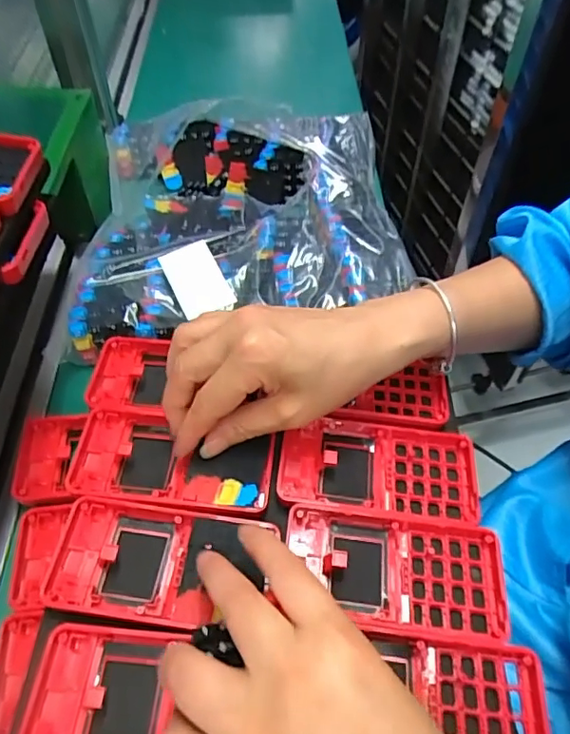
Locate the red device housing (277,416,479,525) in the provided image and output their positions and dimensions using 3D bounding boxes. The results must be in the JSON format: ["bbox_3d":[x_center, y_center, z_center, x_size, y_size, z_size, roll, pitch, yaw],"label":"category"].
[{"bbox_3d":[0.059,0.064,0.341,0.120,0.012,0.063,6,53,4],"label":"red device housing"}]

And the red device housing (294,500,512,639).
[{"bbox_3d":[0.062,0.116,0.305,0.121,0.014,0.059,6,53,4],"label":"red device housing"}]

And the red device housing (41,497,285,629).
[{"bbox_3d":[-0.073,0.111,0.304,0.113,0.016,0.061,6,53,5],"label":"red device housing"}]

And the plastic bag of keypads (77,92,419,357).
[{"bbox_3d":[-0.044,-0.154,0.521,0.275,0.048,0.332,-4,53,-3],"label":"plastic bag of keypads"}]

